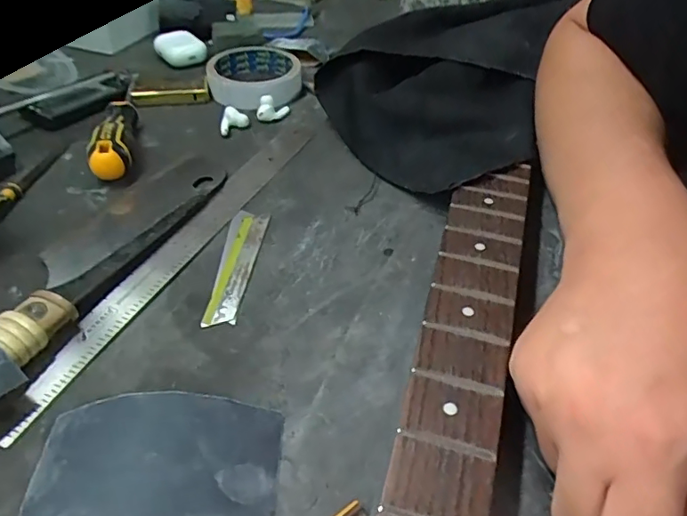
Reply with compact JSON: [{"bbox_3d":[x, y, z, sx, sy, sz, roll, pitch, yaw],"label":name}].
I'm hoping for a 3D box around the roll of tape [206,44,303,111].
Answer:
[{"bbox_3d":[-0.085,-0.175,0.510,0.086,0.028,0.105,-3,43,-6],"label":"roll of tape"}]

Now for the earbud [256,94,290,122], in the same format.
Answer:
[{"bbox_3d":[-0.063,-0.134,0.474,0.017,0.021,0.030,18,44,16],"label":"earbud"}]

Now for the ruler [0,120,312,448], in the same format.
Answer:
[{"bbox_3d":[-0.098,-0.019,0.362,0.027,0.006,0.319,21,45,13],"label":"ruler"}]

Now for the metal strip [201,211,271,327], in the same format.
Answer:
[{"bbox_3d":[-0.068,0.003,0.337,0.024,0.004,0.101,5,42,3],"label":"metal strip"}]

